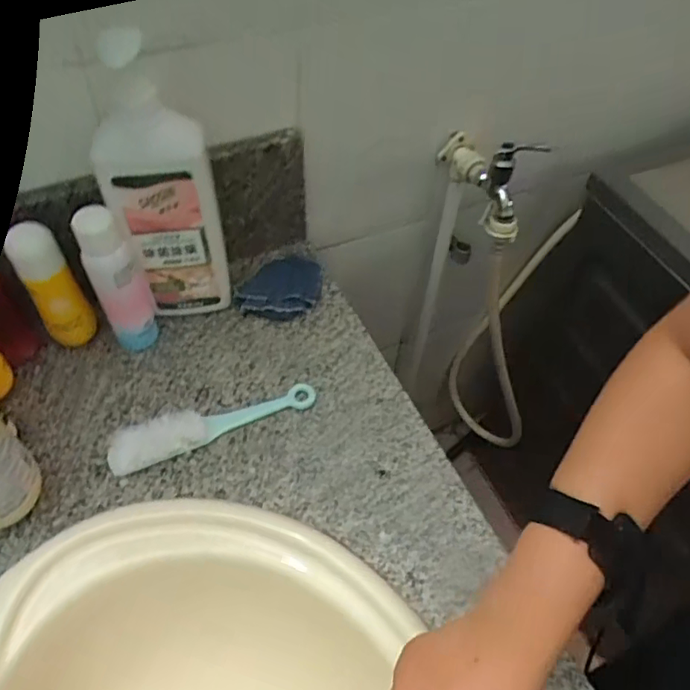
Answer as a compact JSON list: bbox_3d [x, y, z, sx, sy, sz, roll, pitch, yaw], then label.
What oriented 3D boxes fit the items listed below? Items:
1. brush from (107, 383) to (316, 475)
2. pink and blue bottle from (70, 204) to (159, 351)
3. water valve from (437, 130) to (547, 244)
[{"bbox_3d":[-0.130,0.076,0.588,0.205,0.021,0.041,-15,55,-15],"label":"brush"},{"bbox_3d":[-0.226,-0.059,0.593,0.047,0.171,0.042,-17,56,-16],"label":"pink and blue bottle"},{"bbox_3d":[0.179,-0.215,0.761,0.139,0.126,0.079,32,56,19],"label":"water valve"}]

